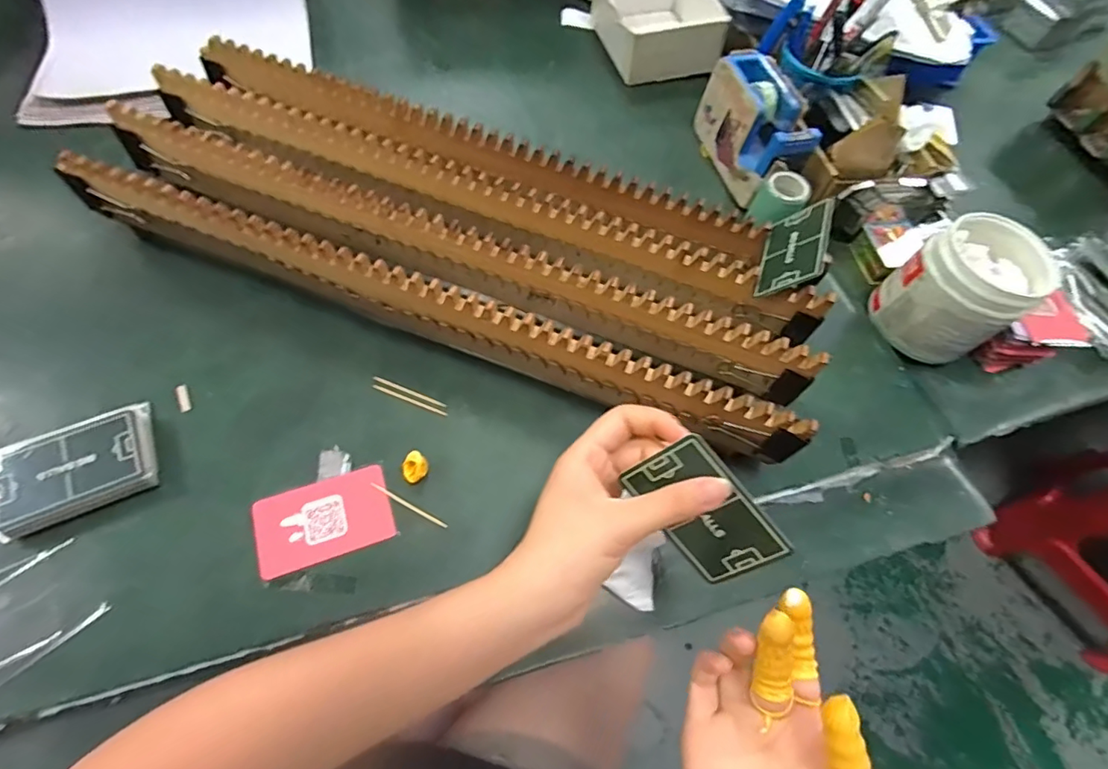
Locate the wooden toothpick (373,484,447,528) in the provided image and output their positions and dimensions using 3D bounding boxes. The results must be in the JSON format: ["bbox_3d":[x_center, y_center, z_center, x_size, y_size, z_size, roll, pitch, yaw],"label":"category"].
[{"bbox_3d":[-0.101,0.084,0.362,0.060,0.006,0.004,26,64,11],"label":"wooden toothpick"}]

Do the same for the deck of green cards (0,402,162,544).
[{"bbox_3d":[-0.322,0.058,0.349,0.095,0.026,0.063,-23,67,-17],"label":"deck of green cards"}]

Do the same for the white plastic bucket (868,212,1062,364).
[{"bbox_3d":[0.360,-0.082,0.462,0.092,0.096,0.090,2,63,-5],"label":"white plastic bucket"}]

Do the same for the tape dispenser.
[{"bbox_3d":[0.202,-0.258,0.526,0.059,0.077,0.137,-12,65,-12],"label":"tape dispenser"}]

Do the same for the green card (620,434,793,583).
[{"bbox_3d":[0.080,0.069,0.277,0.082,0.052,0.005,50,32,-7],"label":"green card"}]

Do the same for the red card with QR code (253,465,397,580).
[{"bbox_3d":[-0.156,0.091,0.354,0.084,0.004,0.053,-17,65,-14],"label":"red card with QR code"}]

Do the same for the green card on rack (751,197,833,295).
[{"bbox_3d":[0.180,-0.102,0.391,0.005,0.055,0.078,37,60,-24],"label":"green card on rack"}]

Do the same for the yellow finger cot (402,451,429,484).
[{"bbox_3d":[-0.099,0.059,0.370,0.018,0.012,0.018,2,63,-5],"label":"yellow finger cot"}]

